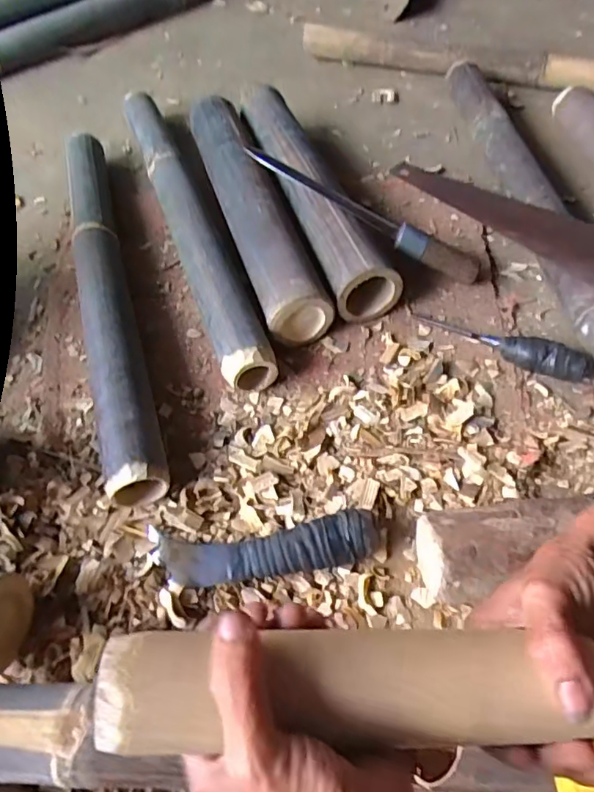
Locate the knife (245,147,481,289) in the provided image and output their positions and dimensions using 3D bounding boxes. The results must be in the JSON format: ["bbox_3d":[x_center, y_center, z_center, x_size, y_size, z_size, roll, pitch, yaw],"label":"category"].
[{"bbox_3d":[0.080,-0.231,0.691,0.327,0.029,0.045,30,61,5],"label":"knife"}]

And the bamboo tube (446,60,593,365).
[{"bbox_3d":[0.315,-0.272,0.753,0.058,0.070,0.649,-6,56,-2],"label":"bamboo tube"}]

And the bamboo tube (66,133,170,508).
[{"bbox_3d":[-0.249,-0.156,0.709,0.058,0.070,0.658,-16,57,-8],"label":"bamboo tube"}]

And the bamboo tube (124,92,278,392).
[{"bbox_3d":[-0.157,-0.270,0.777,0.069,0.075,0.658,-18,57,-10],"label":"bamboo tube"}]

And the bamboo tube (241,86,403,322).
[{"bbox_3d":[0.015,-0.295,0.774,0.088,0.096,0.471,-15,57,-8],"label":"bamboo tube"}]

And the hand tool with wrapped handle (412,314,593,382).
[{"bbox_3d":[0.232,-0.060,0.627,0.201,0.042,0.027,23,60,16],"label":"hand tool with wrapped handle"}]

